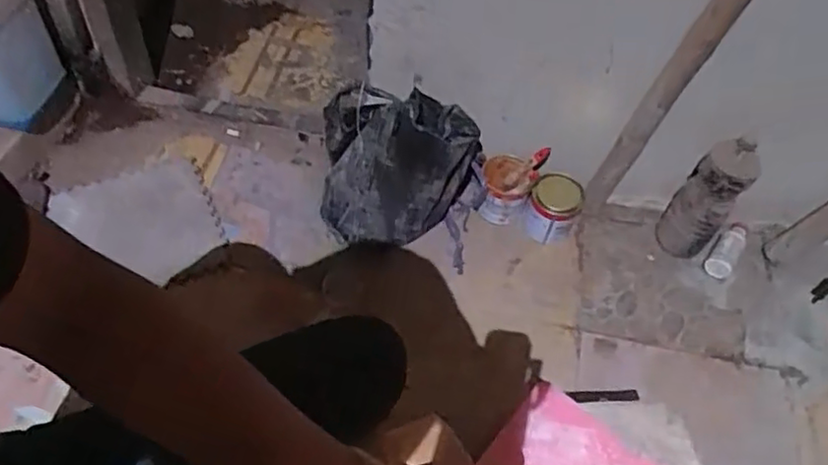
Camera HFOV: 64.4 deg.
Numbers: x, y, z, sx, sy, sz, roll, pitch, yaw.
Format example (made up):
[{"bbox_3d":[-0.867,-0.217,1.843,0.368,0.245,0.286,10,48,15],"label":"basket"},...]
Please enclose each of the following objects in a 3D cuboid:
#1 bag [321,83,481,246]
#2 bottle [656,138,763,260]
[{"bbox_3d":[-0.027,-0.123,1.255,0.290,0.358,0.165,6,53,0],"label":"bag"},{"bbox_3d":[0.575,-0.058,1.305,0.098,0.290,0.085,15,54,6],"label":"bottle"}]

